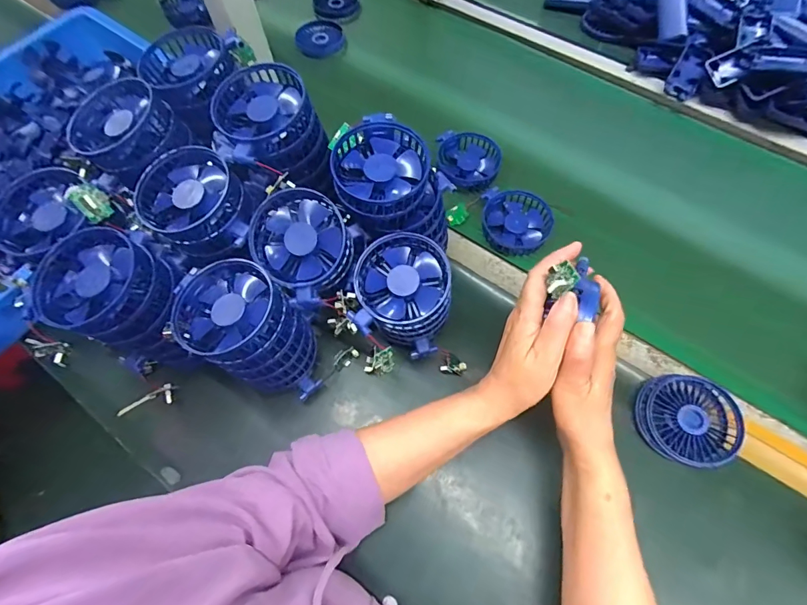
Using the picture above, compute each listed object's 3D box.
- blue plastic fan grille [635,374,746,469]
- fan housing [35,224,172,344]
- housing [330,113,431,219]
[{"bbox_3d":[0.298,0.121,0.432,0.096,0.018,0.092,20,69,12],"label":"blue plastic fan grille"},{"bbox_3d":[-0.269,-0.012,0.373,0.097,0.055,0.093,26,67,12],"label":"fan housing"},{"bbox_3d":[-0.022,-0.129,0.394,0.088,0.030,0.098,8,75,1],"label":"housing"}]

